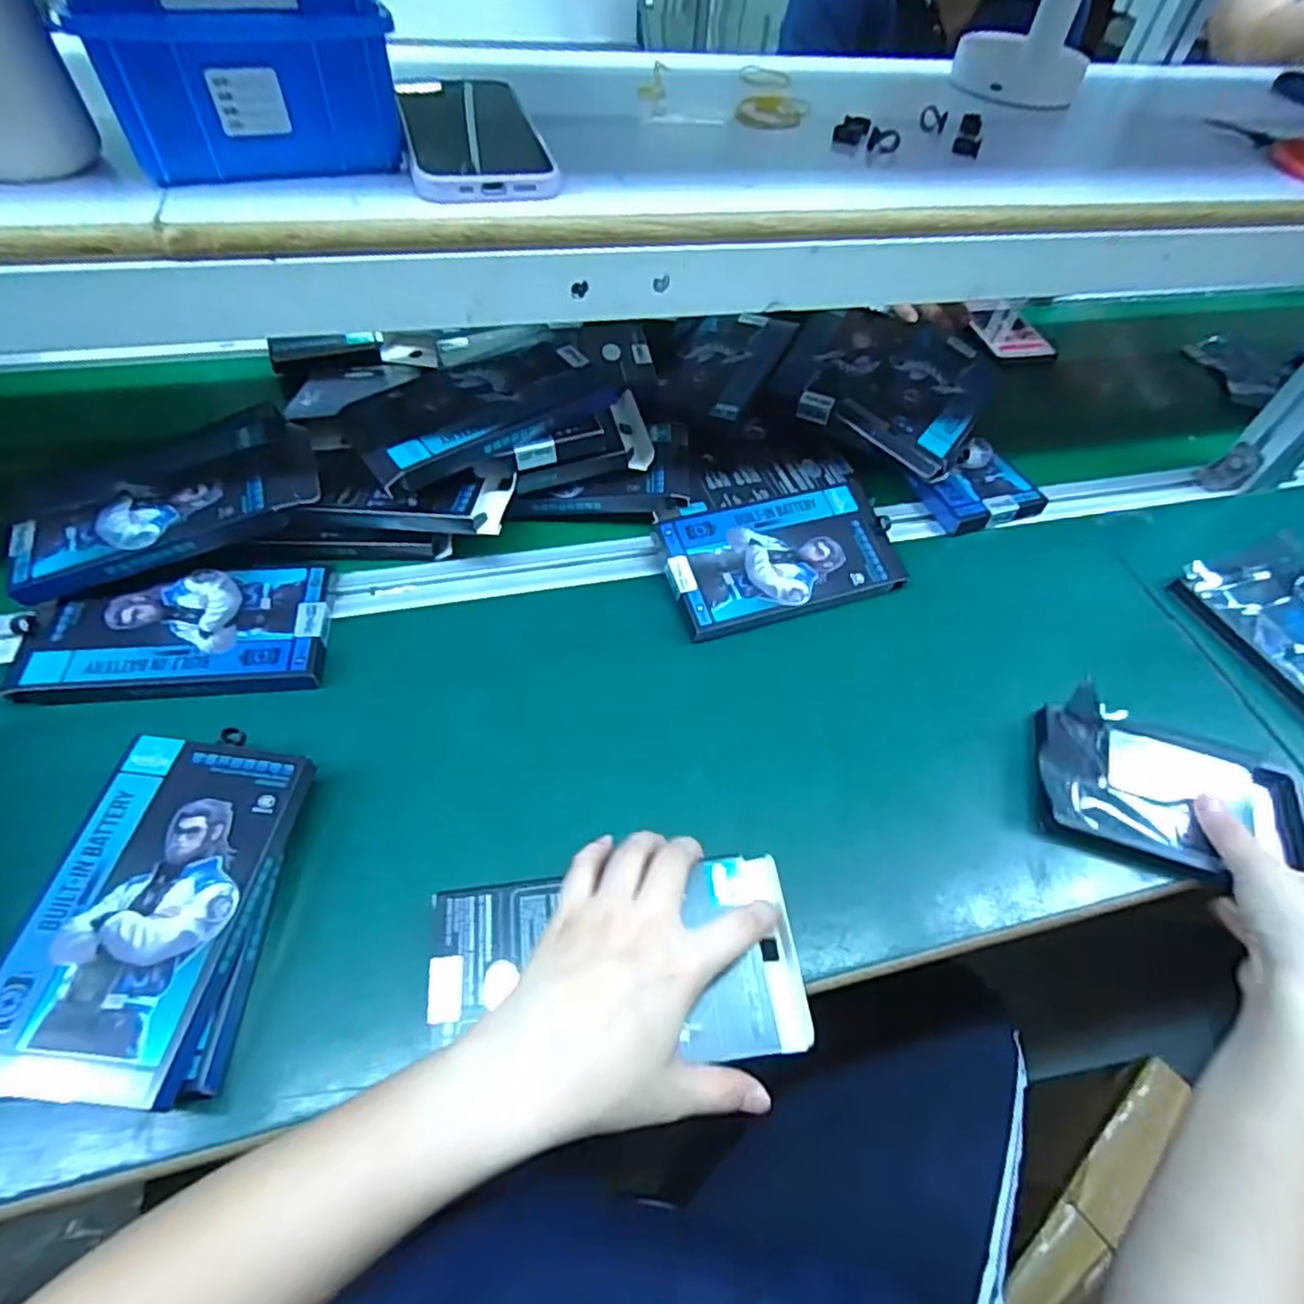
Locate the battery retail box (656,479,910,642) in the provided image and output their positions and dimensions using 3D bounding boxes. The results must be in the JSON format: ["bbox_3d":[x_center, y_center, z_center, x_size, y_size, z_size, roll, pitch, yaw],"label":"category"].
[{"bbox_3d":[0.099,-0.073,0.520,0.178,0.025,0.098,-15,60,-14],"label":"battery retail box"}]

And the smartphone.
[{"bbox_3d":[-0.101,-0.292,0.389,0.075,0.018,0.149,-5,53,-18],"label":"smartphone"}]

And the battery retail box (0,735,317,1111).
[{"bbox_3d":[-0.246,0.120,0.333,0.094,0.020,0.164,8,53,0],"label":"battery retail box"}]

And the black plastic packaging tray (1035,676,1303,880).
[{"bbox_3d":[0.329,0.088,0.435,0.162,0.018,0.098,18,58,7],"label":"black plastic packaging tray"}]

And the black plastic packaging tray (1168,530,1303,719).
[{"bbox_3d":[0.492,-0.013,0.516,0.096,0.028,0.160,-15,56,-16],"label":"black plastic packaging tray"}]

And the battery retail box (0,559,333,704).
[{"bbox_3d":[-0.306,-0.015,0.451,0.174,0.024,0.104,-2,53,-7],"label":"battery retail box"}]

